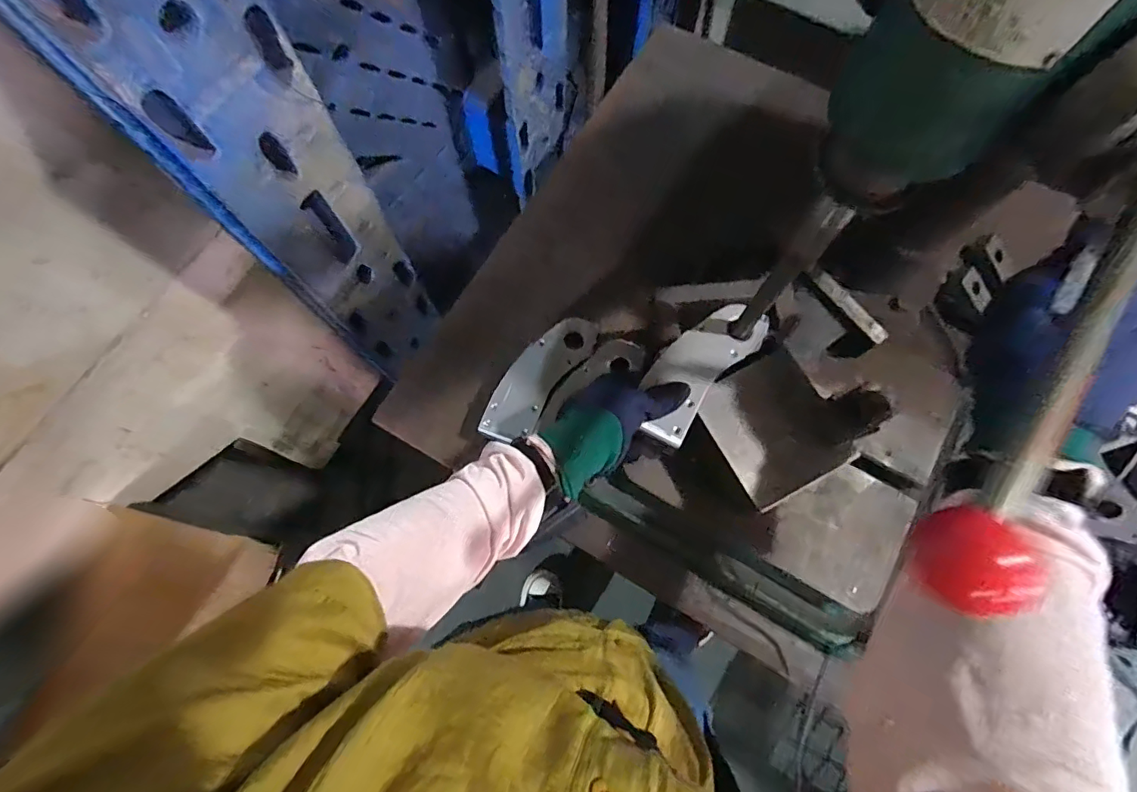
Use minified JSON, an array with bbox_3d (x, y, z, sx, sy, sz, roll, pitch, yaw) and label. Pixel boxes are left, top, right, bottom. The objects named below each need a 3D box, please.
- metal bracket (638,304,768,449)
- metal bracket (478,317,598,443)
[{"bbox_3d":[0.128,-0.028,0.513,0.069,0.010,0.164,36,78,11],"label":"metal bracket"},{"bbox_3d":[-0.036,-0.023,0.612,0.071,0.012,0.177,36,78,11],"label":"metal bracket"}]

